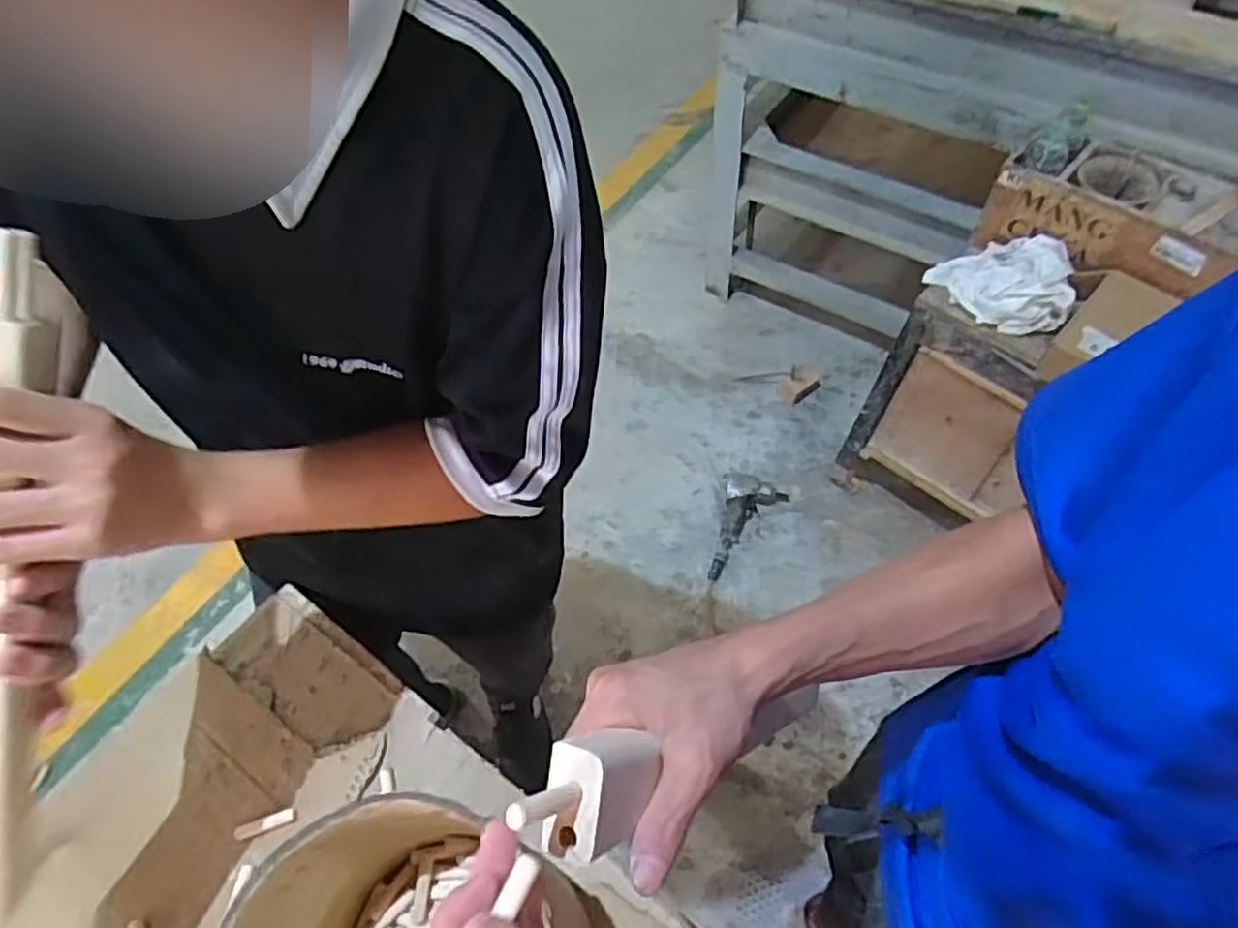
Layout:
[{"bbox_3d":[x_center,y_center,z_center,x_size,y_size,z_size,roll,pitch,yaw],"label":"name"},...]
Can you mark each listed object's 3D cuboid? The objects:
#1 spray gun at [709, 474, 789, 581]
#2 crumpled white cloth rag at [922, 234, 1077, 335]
[{"bbox_3d":[0.250,0.130,1.639,0.139,0.043,0.262,27,63,19],"label":"spray gun"},{"bbox_3d":[0.607,-0.297,1.196,0.209,0.072,0.151,17,60,14],"label":"crumpled white cloth rag"}]

